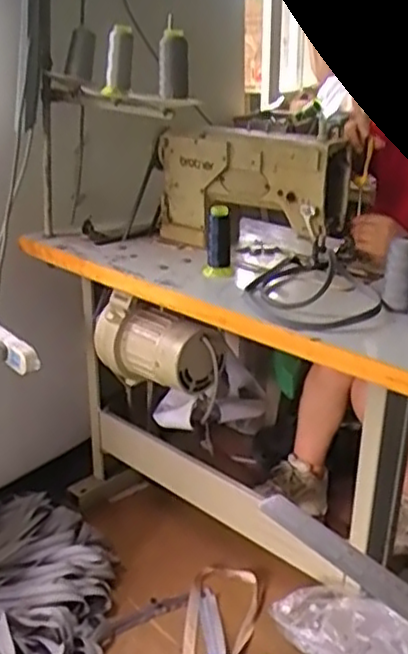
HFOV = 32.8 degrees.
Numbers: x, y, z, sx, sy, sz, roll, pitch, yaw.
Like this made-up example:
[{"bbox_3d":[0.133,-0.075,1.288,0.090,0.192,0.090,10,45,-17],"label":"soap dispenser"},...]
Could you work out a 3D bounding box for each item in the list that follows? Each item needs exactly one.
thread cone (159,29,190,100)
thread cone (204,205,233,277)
[{"bbox_3d":[-0.050,-0.434,1.152,0.049,0.103,0.049,-3,24,-5],"label":"thread cone"},{"bbox_3d":[0.025,-0.160,1.291,0.055,0.121,0.046,-1,24,0],"label":"thread cone"}]

